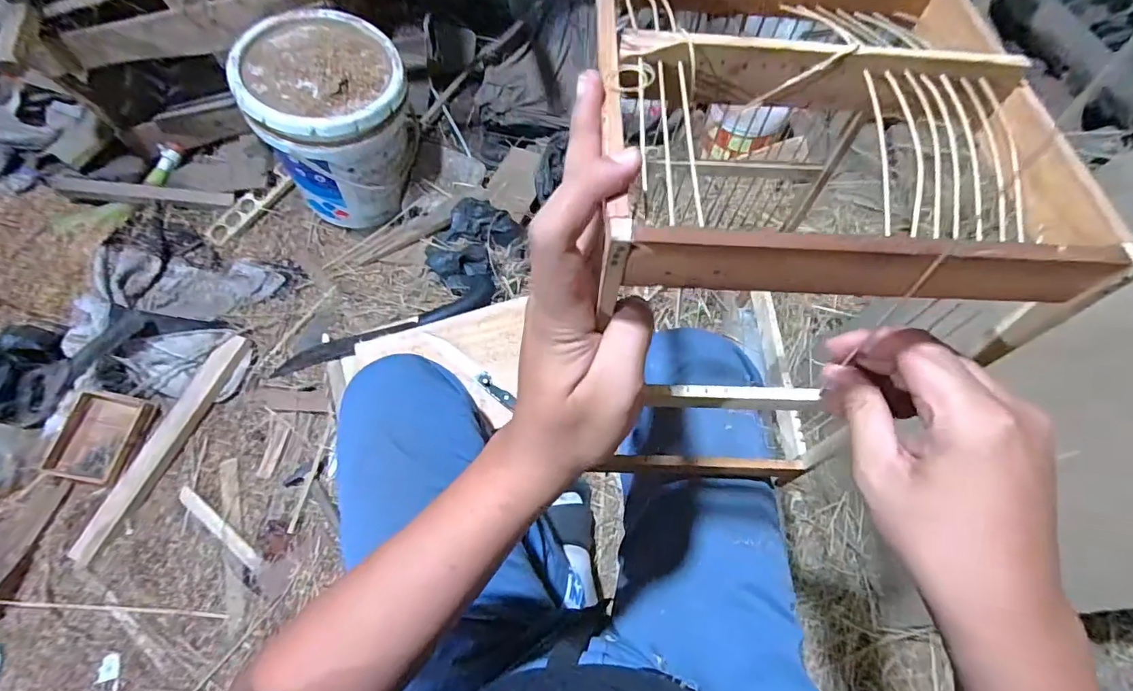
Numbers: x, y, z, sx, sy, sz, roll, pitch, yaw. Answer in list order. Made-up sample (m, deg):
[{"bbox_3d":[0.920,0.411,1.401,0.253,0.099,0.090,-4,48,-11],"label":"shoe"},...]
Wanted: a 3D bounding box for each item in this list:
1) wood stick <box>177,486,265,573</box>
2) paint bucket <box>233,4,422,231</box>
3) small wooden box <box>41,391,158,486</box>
[{"bbox_3d":[-0.623,0.331,0.890,0.215,0.013,0.023,33,69,16],"label":"wood stick"},{"bbox_3d":[-0.469,-0.442,1.073,0.283,0.359,0.307,-1,64,2],"label":"paint bucket"},{"bbox_3d":[-0.860,0.168,0.913,0.134,0.034,0.156,11,65,7],"label":"small wooden box"}]

